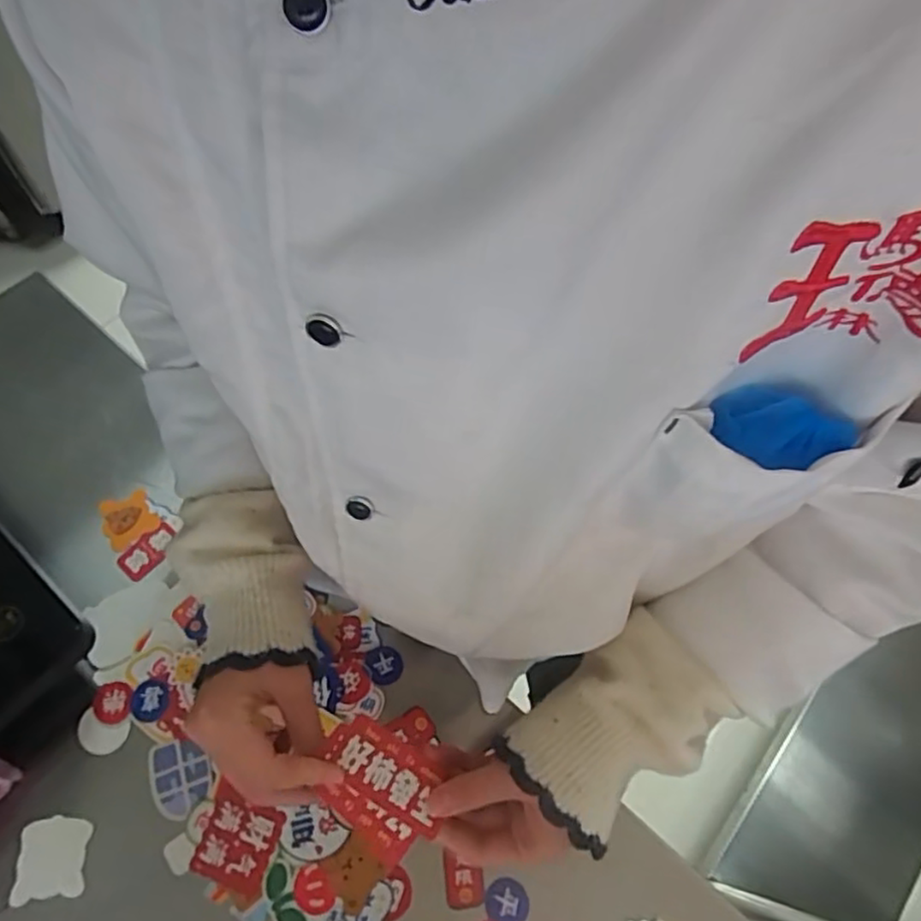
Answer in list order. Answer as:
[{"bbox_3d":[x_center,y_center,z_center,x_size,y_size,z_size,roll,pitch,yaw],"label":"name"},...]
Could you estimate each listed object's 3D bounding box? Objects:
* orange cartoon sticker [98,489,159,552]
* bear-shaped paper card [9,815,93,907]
[{"bbox_3d":[-0.276,0.047,0.542,0.042,0.004,0.048,-28,69,-16],"label":"orange cartoon sticker"},{"bbox_3d":[-0.274,0.267,0.440,0.044,0.005,0.048,-5,63,-3],"label":"bear-shaped paper card"}]

